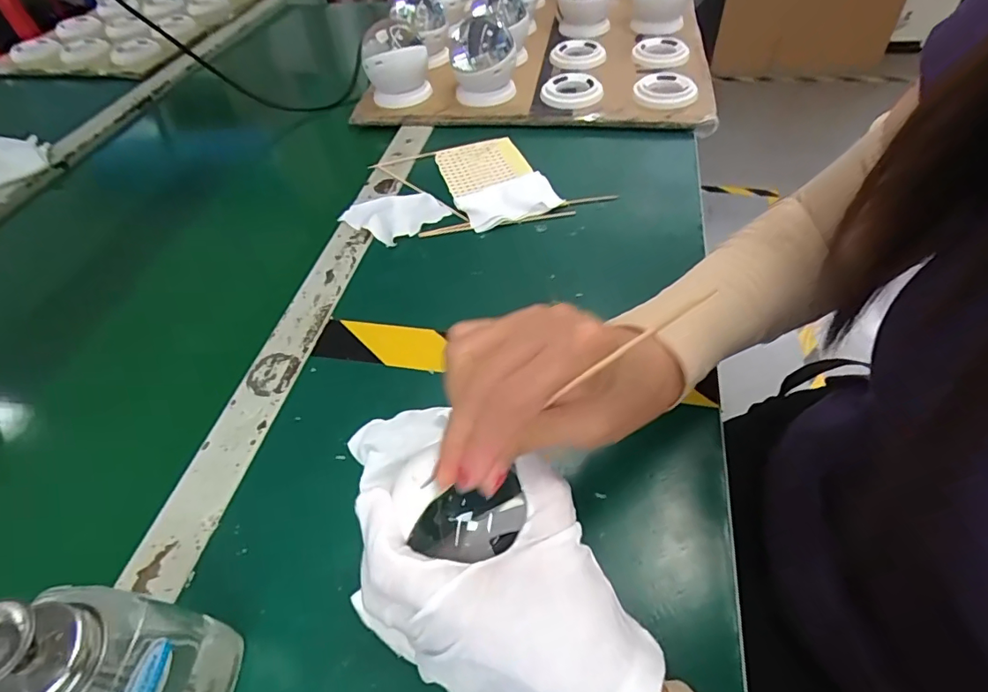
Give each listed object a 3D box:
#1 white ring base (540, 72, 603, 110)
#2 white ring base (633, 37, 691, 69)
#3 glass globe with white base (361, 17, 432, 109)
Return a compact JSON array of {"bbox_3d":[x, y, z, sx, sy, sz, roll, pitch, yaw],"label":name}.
[{"bbox_3d":[0.088,-0.303,0.595,0.069,0.013,0.070,-8,49,-3],"label":"white ring base"},{"bbox_3d":[0.209,-0.378,0.650,0.068,0.017,0.066,-2,49,2],"label":"white ring base"},{"bbox_3d":[-0.114,-0.332,0.594,0.073,0.073,0.066,-13,49,-7],"label":"glass globe with white base"}]

